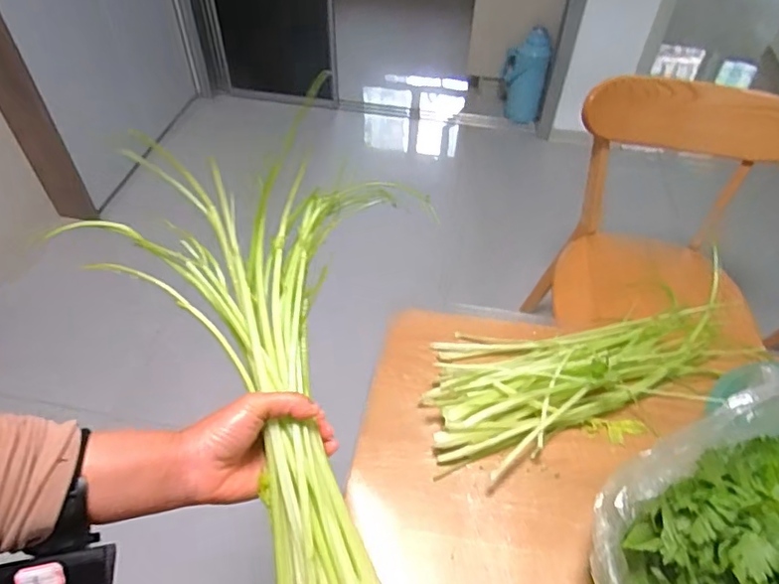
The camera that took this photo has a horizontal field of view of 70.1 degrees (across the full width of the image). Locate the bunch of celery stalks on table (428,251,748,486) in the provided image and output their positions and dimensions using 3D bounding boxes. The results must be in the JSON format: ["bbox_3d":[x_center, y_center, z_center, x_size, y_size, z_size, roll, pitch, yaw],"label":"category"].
[{"bbox_3d":[0.235,0.087,0.678,0.397,0.067,0.176,-13,50,-13],"label":"bunch of celery stalks on table"}]

